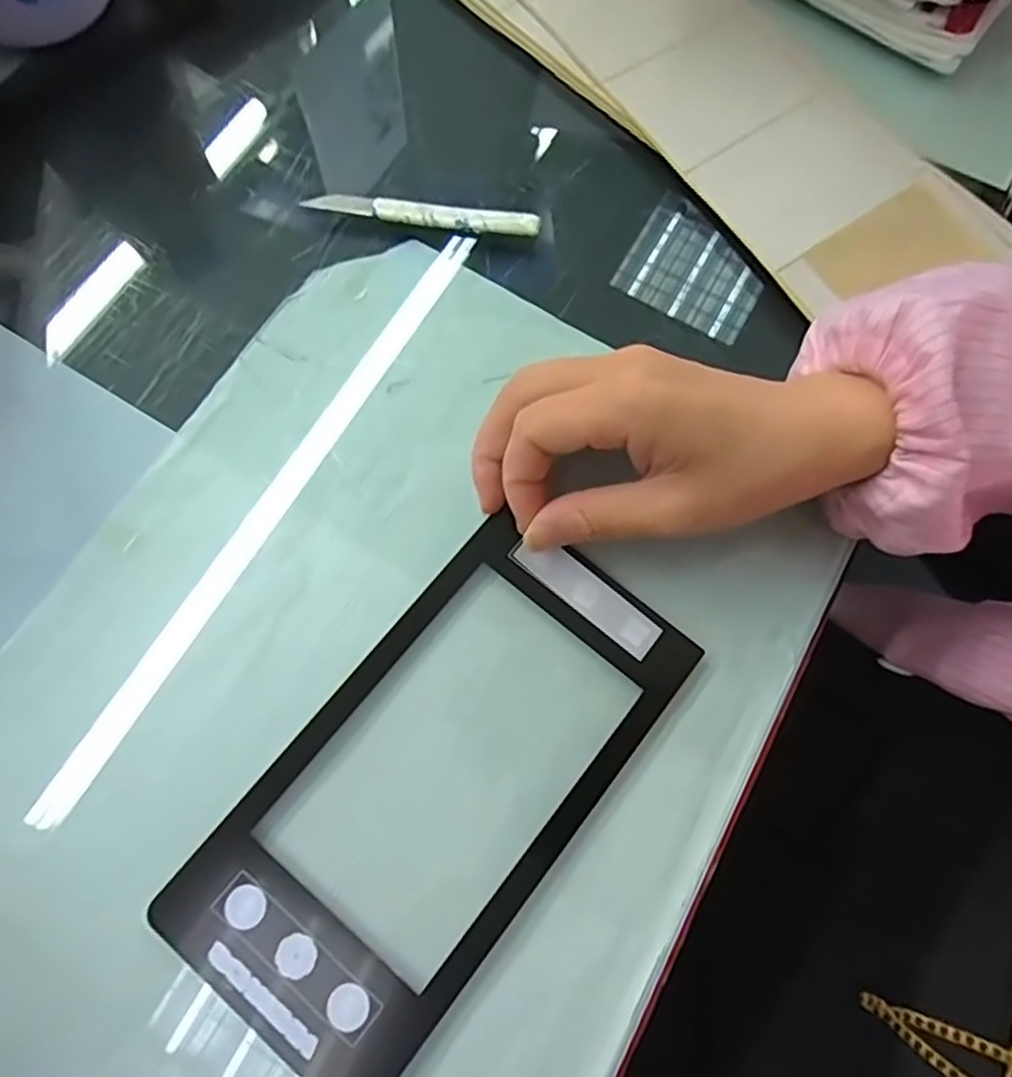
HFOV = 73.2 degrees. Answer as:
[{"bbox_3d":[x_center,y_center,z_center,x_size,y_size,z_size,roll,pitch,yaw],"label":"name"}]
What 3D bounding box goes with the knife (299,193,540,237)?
[{"bbox_3d":[-0.039,-0.152,0.323,0.108,0.010,0.011,8,74,1],"label":"knife"}]

